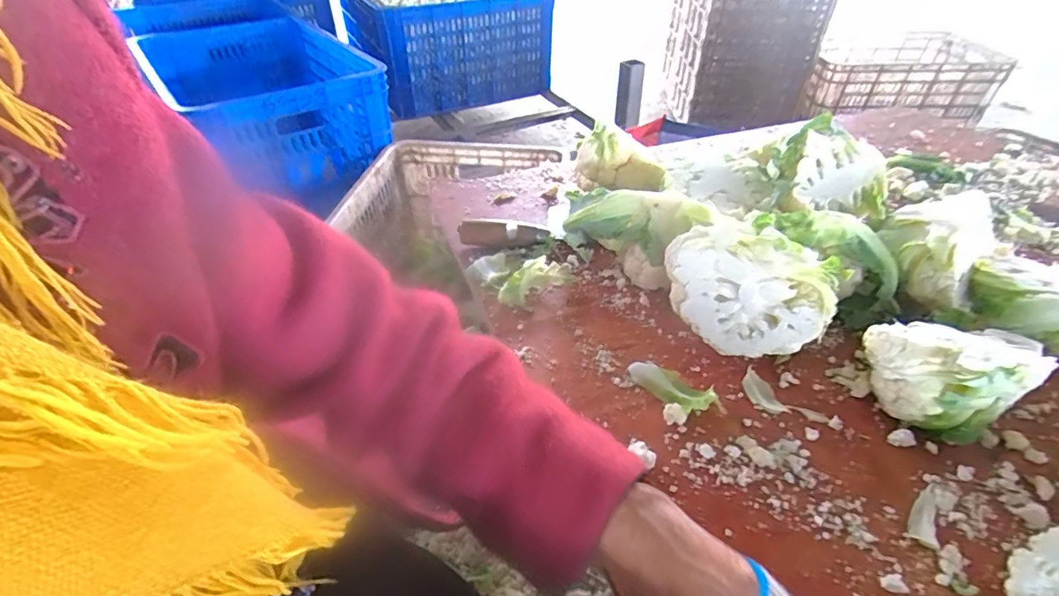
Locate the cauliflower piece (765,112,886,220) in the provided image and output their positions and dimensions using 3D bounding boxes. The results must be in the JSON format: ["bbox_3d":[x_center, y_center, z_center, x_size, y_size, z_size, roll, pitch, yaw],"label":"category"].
[{"bbox_3d":[0.311,-0.127,0.528,0.111,0.076,0.075,-4,41,-2],"label":"cauliflower piece"}]

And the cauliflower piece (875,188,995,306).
[{"bbox_3d":[0.365,-0.051,0.464,0.085,0.071,0.090,30,50,32],"label":"cauliflower piece"}]

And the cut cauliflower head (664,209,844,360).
[{"bbox_3d":[0.171,-0.001,0.423,0.128,0.113,0.057,30,50,31],"label":"cut cauliflower head"}]

